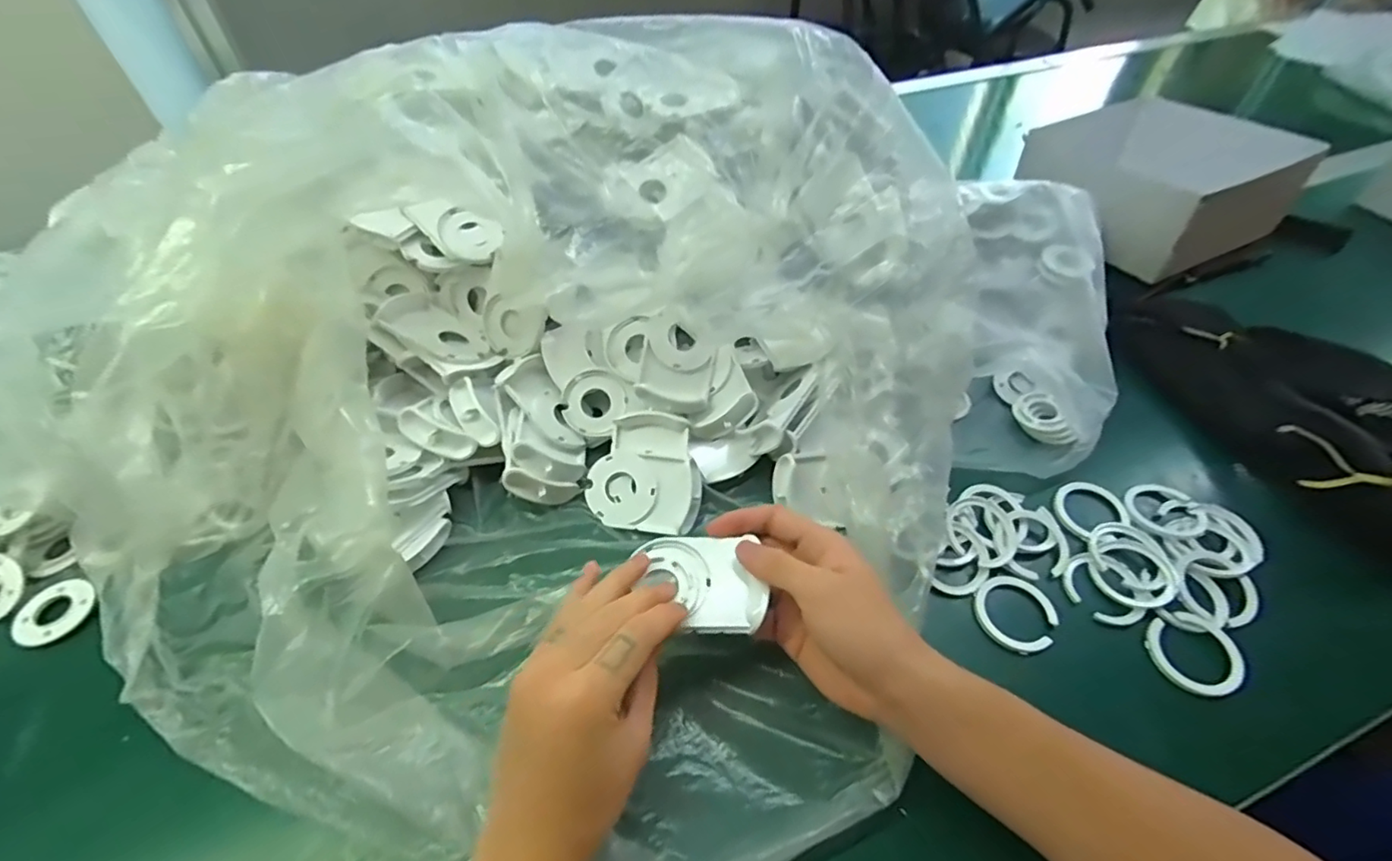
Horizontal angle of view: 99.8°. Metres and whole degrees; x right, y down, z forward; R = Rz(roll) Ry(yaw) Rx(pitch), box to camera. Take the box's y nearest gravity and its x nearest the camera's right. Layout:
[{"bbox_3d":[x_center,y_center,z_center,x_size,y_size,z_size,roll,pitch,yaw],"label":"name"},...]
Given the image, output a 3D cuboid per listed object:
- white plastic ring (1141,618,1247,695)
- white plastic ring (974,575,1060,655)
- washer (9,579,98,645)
[{"bbox_3d":[0.315,0.143,0.370,0.051,0.010,0.045,11,51,9],"label":"white plastic ring"},{"bbox_3d":[0.213,0.121,0.390,0.051,0.008,0.049,0,50,0],"label":"white plastic ring"},{"bbox_3d":[-0.432,0.121,0.392,0.040,0.006,0.043,6,57,-9],"label":"washer"}]

